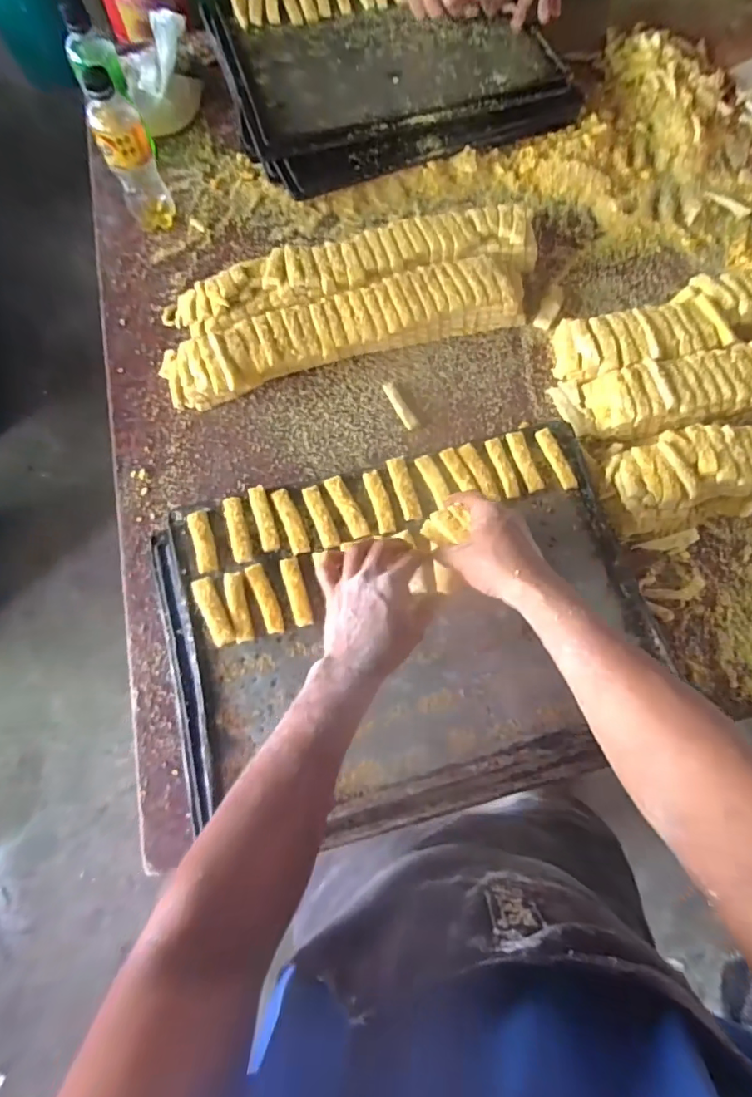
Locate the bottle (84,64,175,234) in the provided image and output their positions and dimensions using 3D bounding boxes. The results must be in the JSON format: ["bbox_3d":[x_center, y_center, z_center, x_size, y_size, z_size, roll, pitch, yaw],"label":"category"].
[{"bbox_3d":[-0.307,-0.489,0.635,0.056,0.172,0.056,-22,72,-6],"label":"bottle"}]

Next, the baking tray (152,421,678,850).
[{"bbox_3d":[0.031,0.072,0.508,0.470,0.030,0.347,-15,71,-4],"label":"baking tray"}]

